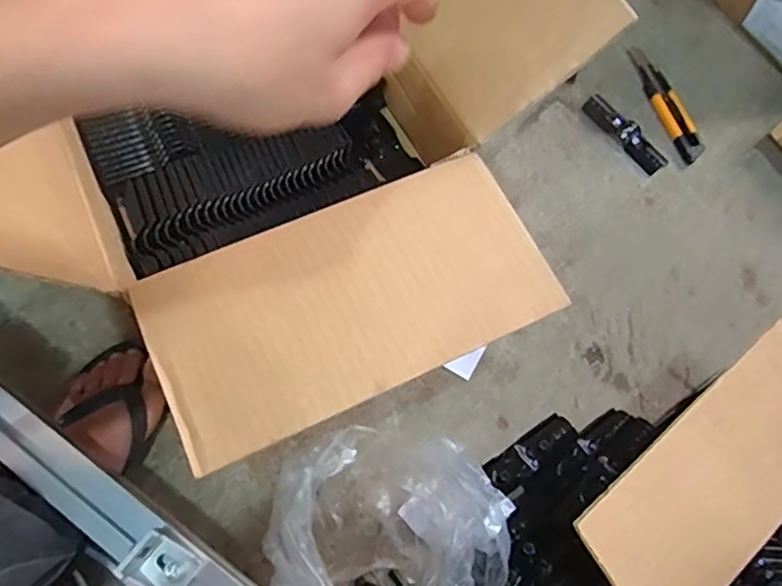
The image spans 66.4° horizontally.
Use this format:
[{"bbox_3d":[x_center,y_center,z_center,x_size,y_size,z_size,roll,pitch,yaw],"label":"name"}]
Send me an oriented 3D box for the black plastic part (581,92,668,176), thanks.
[{"bbox_3d":[0.307,-0.210,0.780,0.038,0.010,0.130,-35,74,-14],"label":"black plastic part"}]

